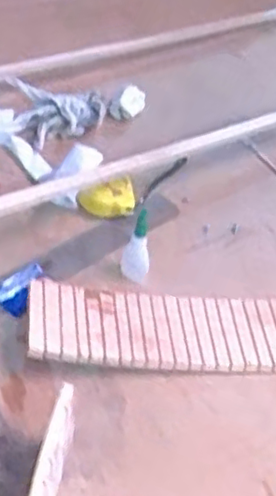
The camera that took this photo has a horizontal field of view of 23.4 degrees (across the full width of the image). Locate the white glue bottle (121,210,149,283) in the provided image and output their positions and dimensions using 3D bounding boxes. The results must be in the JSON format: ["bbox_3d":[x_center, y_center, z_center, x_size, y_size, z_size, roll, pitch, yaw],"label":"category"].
[{"bbox_3d":[-0.001,0.001,0.733,0.030,0.095,0.027,8,46,0],"label":"white glue bottle"}]

